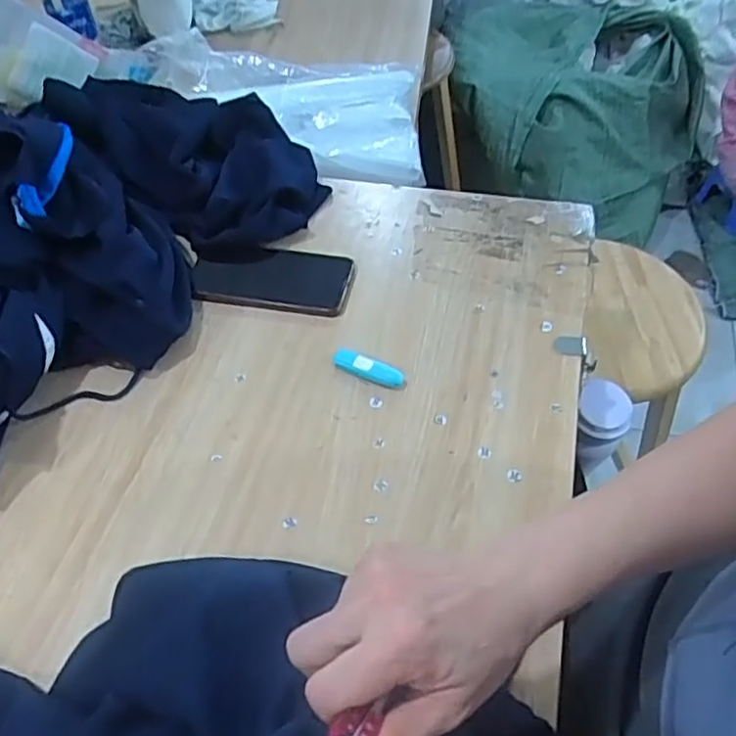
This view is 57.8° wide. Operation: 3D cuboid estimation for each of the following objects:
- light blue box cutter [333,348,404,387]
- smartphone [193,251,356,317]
[{"bbox_3d":[0.000,0.000,0.622,0.070,0.013,0.017,18,55,16],"label":"light blue box cutter"},{"bbox_3d":[-0.102,-0.098,0.697,0.170,0.015,0.077,8,53,8],"label":"smartphone"}]

